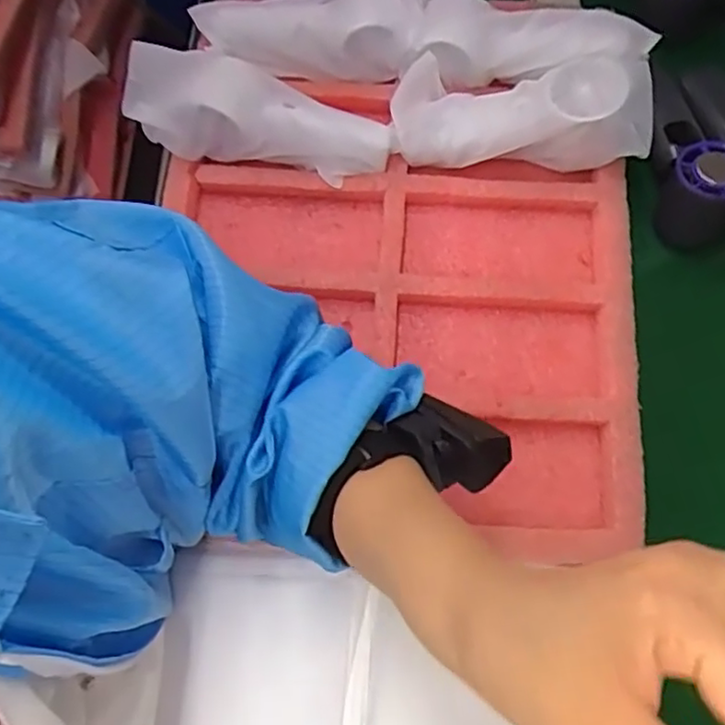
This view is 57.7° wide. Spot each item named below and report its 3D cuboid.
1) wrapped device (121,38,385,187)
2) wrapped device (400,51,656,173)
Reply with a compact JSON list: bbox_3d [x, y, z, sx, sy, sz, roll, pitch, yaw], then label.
[{"bbox_3d":[-0.072,-0.176,0.472,0.180,0.050,0.068,15,71,7],"label":"wrapped device"},{"bbox_3d":[0.111,-0.182,0.472,0.170,0.067,0.069,5,70,4],"label":"wrapped device"}]

